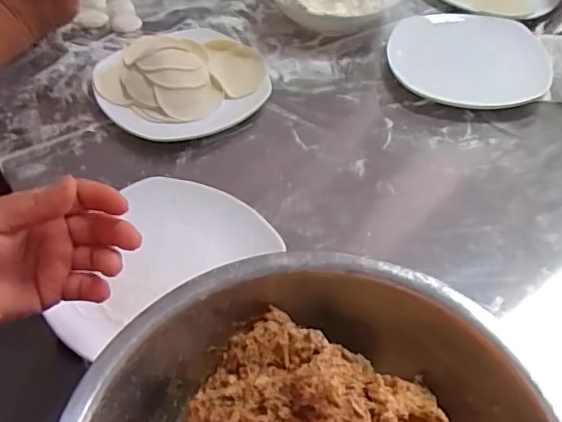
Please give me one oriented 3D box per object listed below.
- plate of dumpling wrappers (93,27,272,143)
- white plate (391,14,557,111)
[{"bbox_3d":[-0.107,-0.144,0.603,0.171,0.054,0.157,0,49,1],"label":"plate of dumpling wrappers"},{"bbox_3d":[0.214,-0.181,0.650,0.171,0.046,0.167,0,49,1],"label":"white plate"}]

